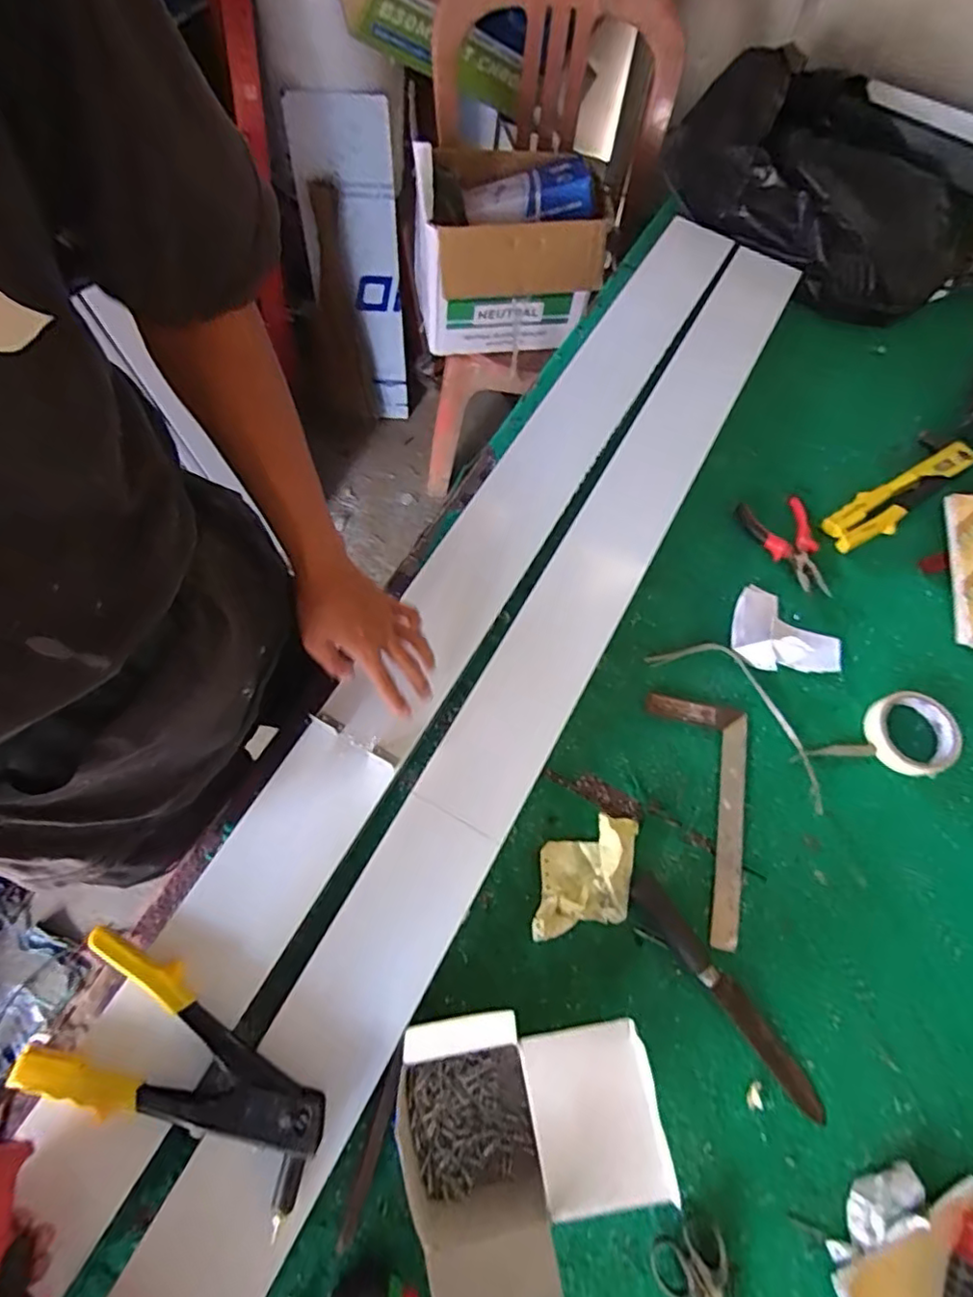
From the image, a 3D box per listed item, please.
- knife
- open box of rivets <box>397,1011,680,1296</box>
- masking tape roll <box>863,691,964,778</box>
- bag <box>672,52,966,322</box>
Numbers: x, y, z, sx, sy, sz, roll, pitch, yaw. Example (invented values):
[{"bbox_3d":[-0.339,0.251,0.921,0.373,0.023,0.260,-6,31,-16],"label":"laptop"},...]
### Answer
[{"bbox_3d":[0.228,0.326,0.565,0.029,0.018,0.246,-36,75,-16],"label":"knife"},{"bbox_3d":[0.030,0.374,0.480,0.190,0.128,0.167,-8,69,-7],"label":"open box of rivets"},{"bbox_3d":[0.478,0.096,0.671,0.093,0.019,0.092,1,68,-3],"label":"masking tape roll"},{"bbox_3d":[0.497,-0.718,0.919,0.488,0.159,0.283,35,70,10],"label":"bag"}]

